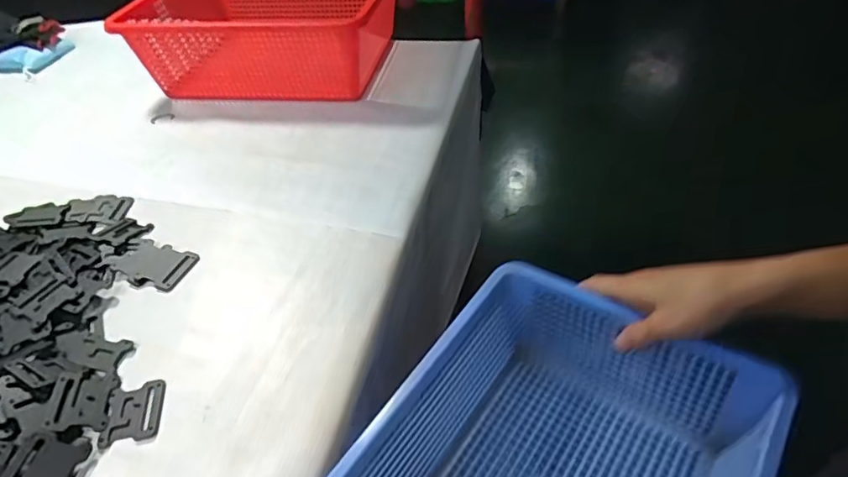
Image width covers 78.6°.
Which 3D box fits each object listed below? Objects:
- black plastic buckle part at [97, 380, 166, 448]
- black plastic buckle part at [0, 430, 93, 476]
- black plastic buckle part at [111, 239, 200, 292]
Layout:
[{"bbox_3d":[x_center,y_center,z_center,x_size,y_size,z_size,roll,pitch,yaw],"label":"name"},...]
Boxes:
[{"bbox_3d":[-0.230,0.138,0.411,0.042,0.004,0.050,-11,43,-6],"label":"black plastic buckle part"},{"bbox_3d":[-0.272,0.166,0.371,0.046,0.010,0.050,13,51,-7],"label":"black plastic buckle part"},{"bbox_3d":[-0.277,0.027,0.530,0.085,0.005,0.053,12,45,18],"label":"black plastic buckle part"}]

